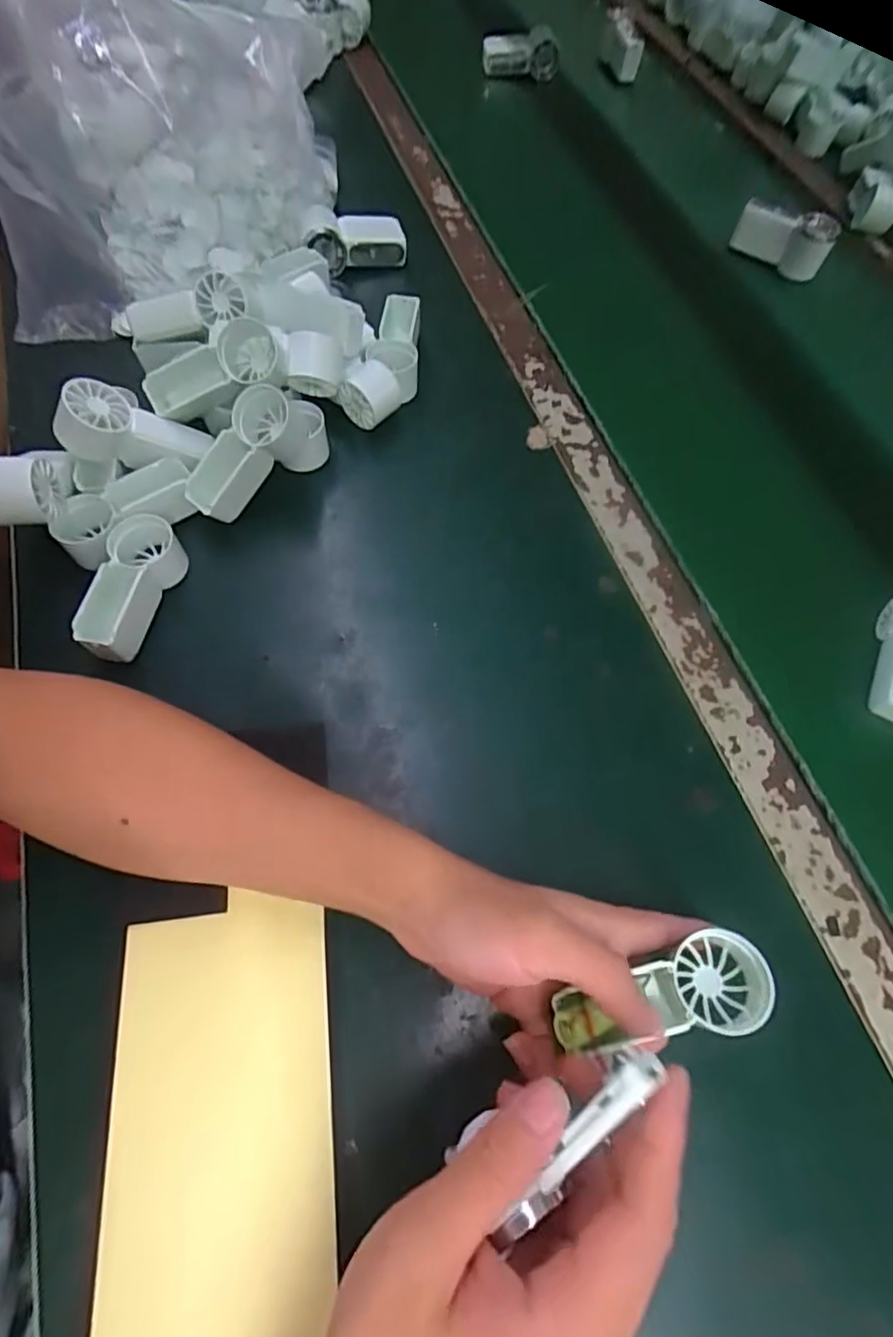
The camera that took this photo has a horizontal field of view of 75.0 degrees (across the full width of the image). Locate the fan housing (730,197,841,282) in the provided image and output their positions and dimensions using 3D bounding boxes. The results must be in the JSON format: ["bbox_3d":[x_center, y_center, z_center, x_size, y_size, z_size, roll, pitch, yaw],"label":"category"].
[{"bbox_3d":[0.351,-0.448,0.607,0.095,0.047,0.040,30,67,11],"label":"fan housing"}]

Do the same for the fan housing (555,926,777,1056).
[{"bbox_3d":[0.100,0.146,0.258,0.103,0.033,0.042,-3,64,-17],"label":"fan housing"}]

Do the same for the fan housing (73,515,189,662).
[{"bbox_3d":[-0.202,-0.052,0.375,0.041,0.039,0.095,6,65,0],"label":"fan housing"}]

